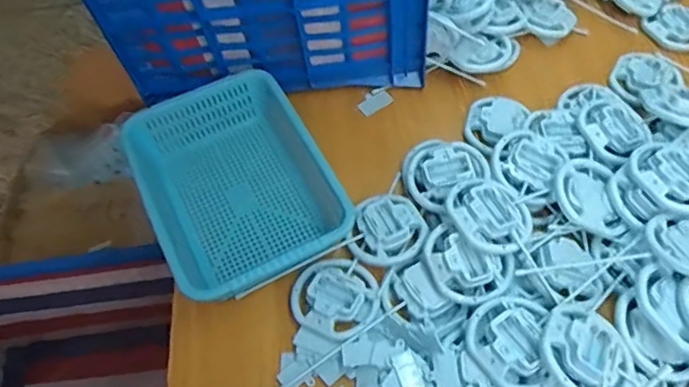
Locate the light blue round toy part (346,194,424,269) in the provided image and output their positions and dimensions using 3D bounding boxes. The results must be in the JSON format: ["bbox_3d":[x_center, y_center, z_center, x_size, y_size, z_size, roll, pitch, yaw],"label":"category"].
[{"bbox_3d":[0.055,0.040,0.675,0.087,0.027,0.100,16,62,13],"label":"light blue round toy part"}]

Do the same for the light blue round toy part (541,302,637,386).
[{"bbox_3d":[0.245,0.163,0.550,0.088,0.038,0.102,-28,61,-13],"label":"light blue round toy part"}]

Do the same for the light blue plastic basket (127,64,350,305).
[{"bbox_3d":[-0.139,-0.007,0.704,0.223,0.090,0.290,-24,61,-10],"label":"light blue plastic basket"}]

